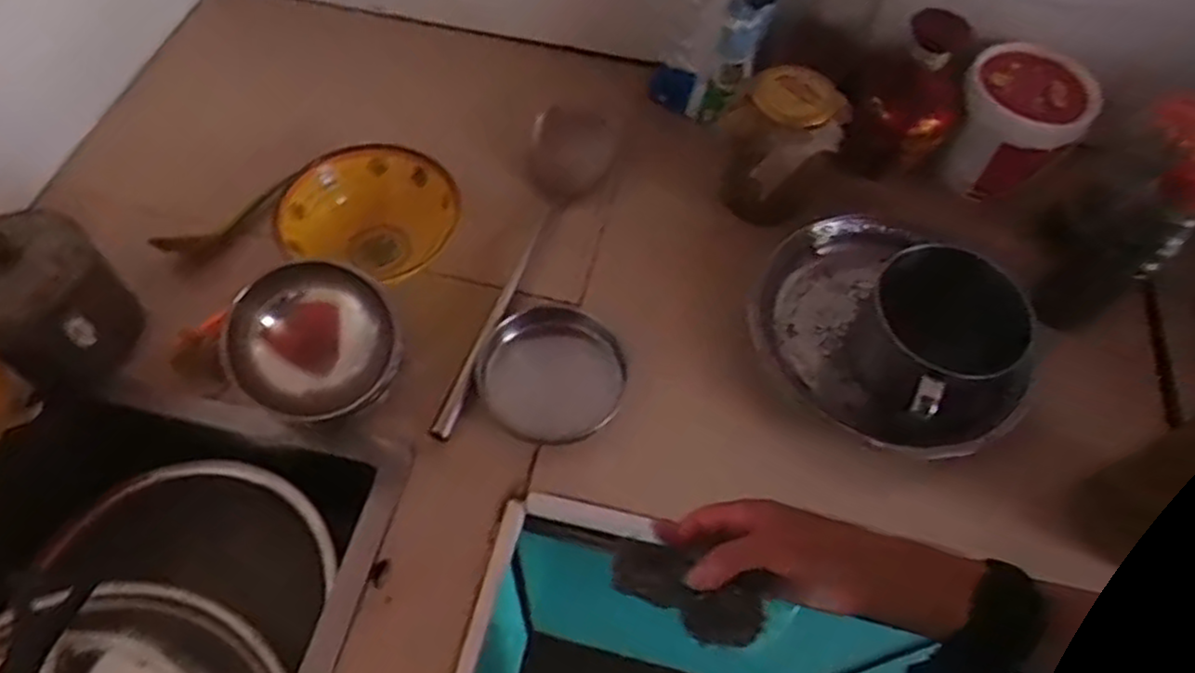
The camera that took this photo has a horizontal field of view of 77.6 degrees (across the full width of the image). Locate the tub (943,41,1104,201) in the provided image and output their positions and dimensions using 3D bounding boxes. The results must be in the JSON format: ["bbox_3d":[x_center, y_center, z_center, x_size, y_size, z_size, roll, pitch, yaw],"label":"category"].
[{"bbox_3d":[0.422,-0.222,0.754,0.112,0.101,0.130,26,62,12],"label":"tub"}]

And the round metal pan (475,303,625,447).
[{"bbox_3d":[-0.037,0.031,0.677,0.112,0.051,0.133,41,66,19],"label":"round metal pan"}]

